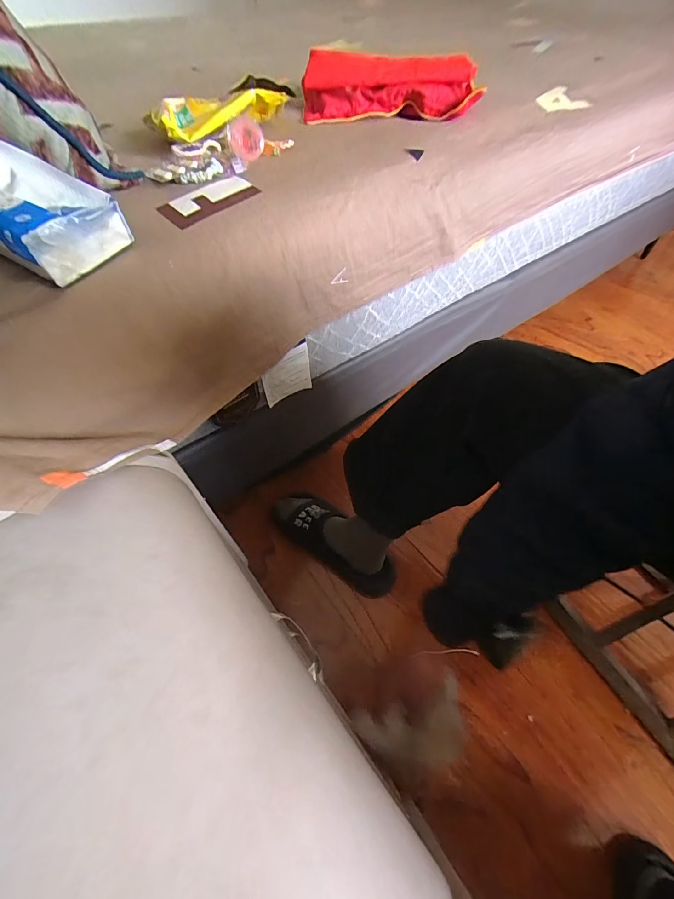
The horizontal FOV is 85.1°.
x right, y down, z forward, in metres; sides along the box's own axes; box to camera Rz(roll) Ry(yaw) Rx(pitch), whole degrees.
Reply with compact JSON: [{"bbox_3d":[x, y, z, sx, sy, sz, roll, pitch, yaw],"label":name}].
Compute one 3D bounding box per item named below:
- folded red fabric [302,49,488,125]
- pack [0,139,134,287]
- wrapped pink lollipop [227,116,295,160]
[{"bbox_3d":[0.085,-0.570,0.575,0.271,0.062,0.127,2,54,1],"label":"folded red fabric"},{"bbox_3d":[-0.283,-0.217,0.337,0.141,0.060,0.100,21,58,14],"label":"pack"},{"bbox_3d":[-0.101,-0.409,0.483,0.081,0.043,0.023,-11,56,-7],"label":"wrapped pink lollipop"}]

